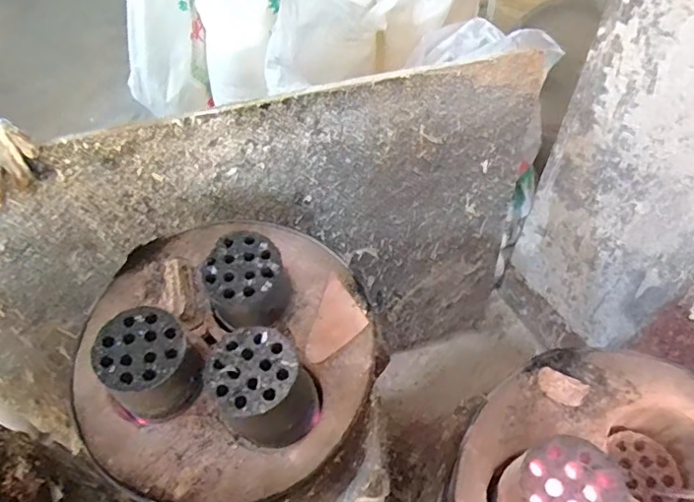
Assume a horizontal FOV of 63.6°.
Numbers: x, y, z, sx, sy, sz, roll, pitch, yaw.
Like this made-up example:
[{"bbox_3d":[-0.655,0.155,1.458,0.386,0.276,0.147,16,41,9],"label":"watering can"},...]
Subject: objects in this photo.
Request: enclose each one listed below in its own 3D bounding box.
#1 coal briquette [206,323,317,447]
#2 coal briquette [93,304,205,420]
[{"bbox_3d":[-0.093,0.147,0.615,0.101,0.087,0.110,-35,63,-16],"label":"coal briquette"},{"bbox_3d":[-0.224,0.129,0.641,0.096,0.104,0.095,-2,59,3],"label":"coal briquette"}]

